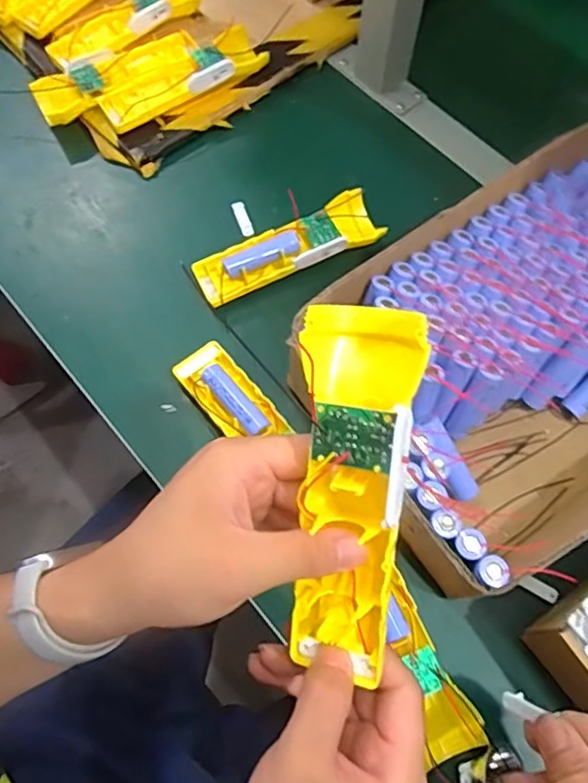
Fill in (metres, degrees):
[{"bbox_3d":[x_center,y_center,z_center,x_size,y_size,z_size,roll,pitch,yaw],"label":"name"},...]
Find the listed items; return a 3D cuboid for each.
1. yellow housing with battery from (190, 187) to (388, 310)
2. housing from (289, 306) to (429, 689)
[{"bbox_3d":[-0.006,-0.119,0.497,0.154,0.028,0.047,-22,69,-9],"label":"yellow housing with battery"},{"bbox_3d":[0.025,0.044,0.252,0.048,0.033,0.155,3,99,3],"label":"housing"}]

